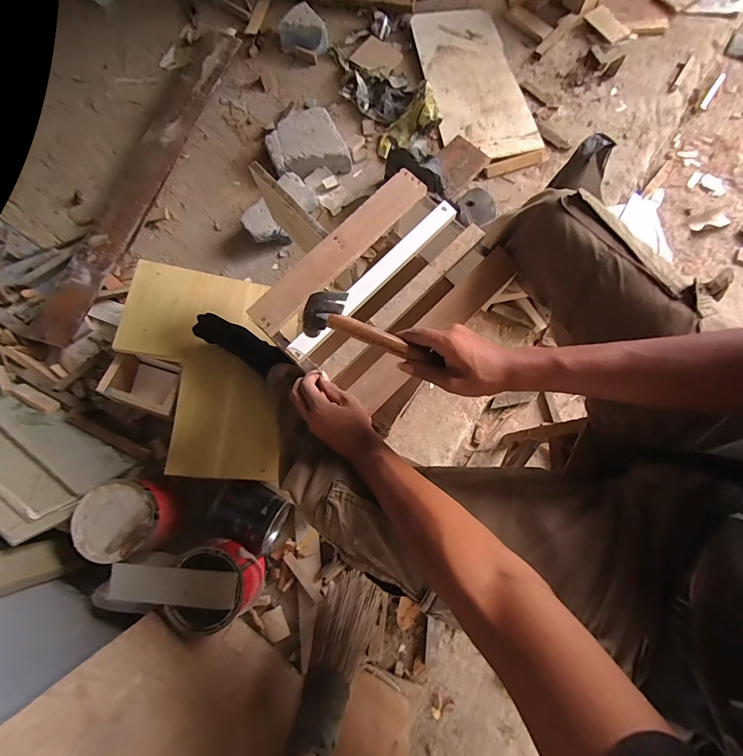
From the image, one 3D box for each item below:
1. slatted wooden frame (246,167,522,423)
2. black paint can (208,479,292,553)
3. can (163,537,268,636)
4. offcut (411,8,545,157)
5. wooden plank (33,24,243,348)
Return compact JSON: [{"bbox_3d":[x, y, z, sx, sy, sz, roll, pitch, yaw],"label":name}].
[{"bbox_3d":[0.020,-0.135,0.568,0.256,0.046,0.334,42,82,8],"label":"slatted wooden frame"},{"bbox_3d":[-0.264,0.294,0.801,0.143,0.099,0.127,28,79,9],"label":"black paint can"},{"bbox_3d":[-0.302,0.414,0.763,0.141,0.147,0.166,5,76,4],"label":"can"},{"bbox_3d":[0.302,-0.906,1.111,0.273,0.024,0.560,-14,79,-2],"label":"offcut"},{"bbox_3d":[-0.643,-0.591,1.059,0.135,0.080,1.085,16,77,7],"label":"wooden plank"}]

